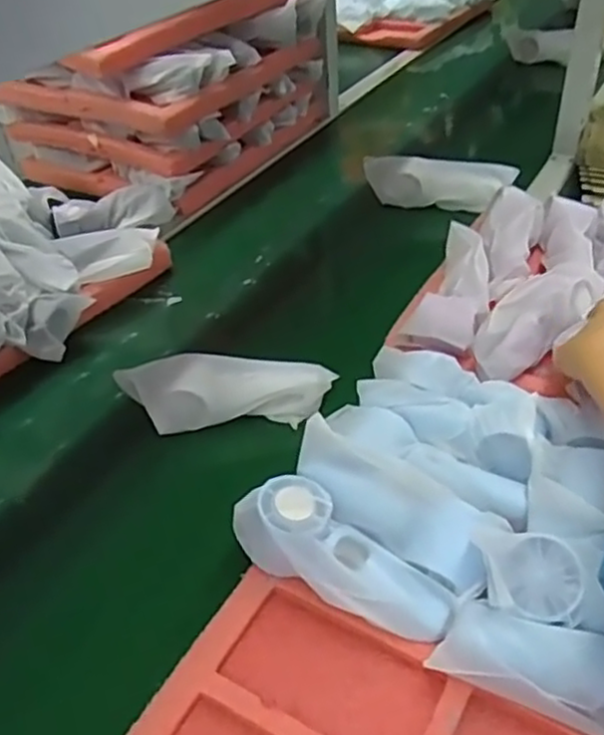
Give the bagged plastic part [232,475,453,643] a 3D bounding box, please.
[{"bbox_3d":[0.026,0.131,0.491,0.165,0.051,0.058,23,47,29],"label":"bagged plastic part"}]

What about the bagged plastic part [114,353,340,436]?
[{"bbox_3d":[-0.071,0.024,0.677,0.194,0.057,0.059,-2,40,3],"label":"bagged plastic part"}]

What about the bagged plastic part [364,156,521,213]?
[{"bbox_3d":[0.191,-0.260,0.985,0.204,0.063,0.038,13,43,20],"label":"bagged plastic part"}]

